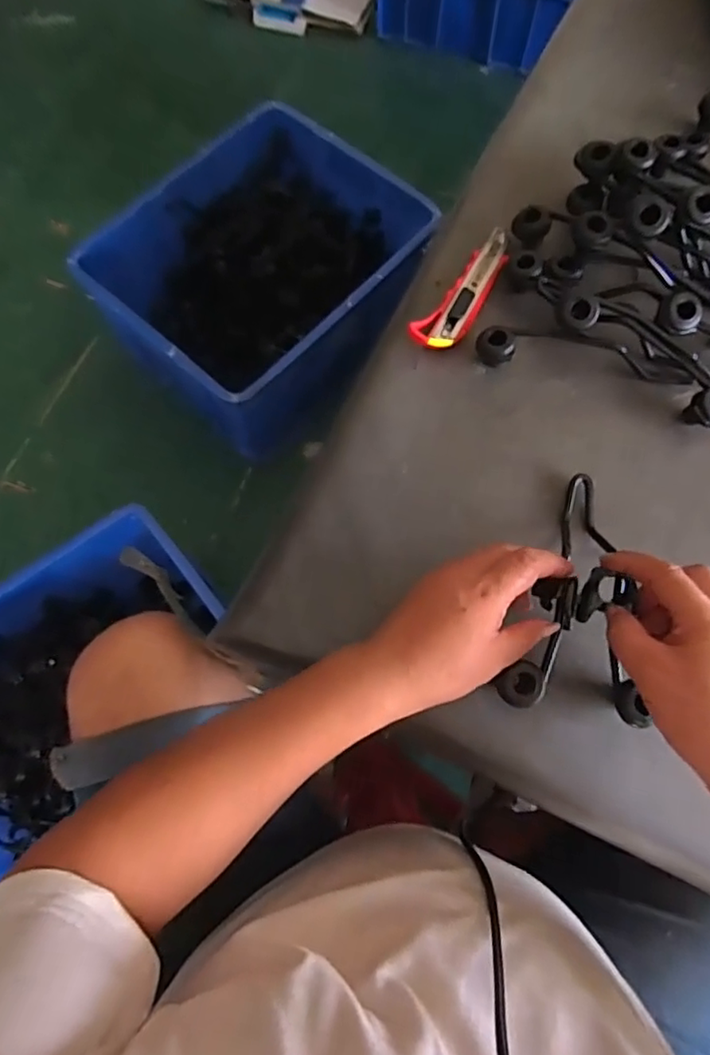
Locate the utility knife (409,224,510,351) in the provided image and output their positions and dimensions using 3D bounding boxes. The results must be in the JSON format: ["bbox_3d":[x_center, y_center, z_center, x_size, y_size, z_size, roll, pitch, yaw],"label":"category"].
[{"bbox_3d":[0.107,-0.221,0.545,0.039,0.017,0.148,36,75,9],"label":"utility knife"}]

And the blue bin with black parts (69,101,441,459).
[{"bbox_3d":[-0.193,-0.542,1.271,0.489,0.299,0.617,39,76,12],"label":"blue bin with black parts"}]

